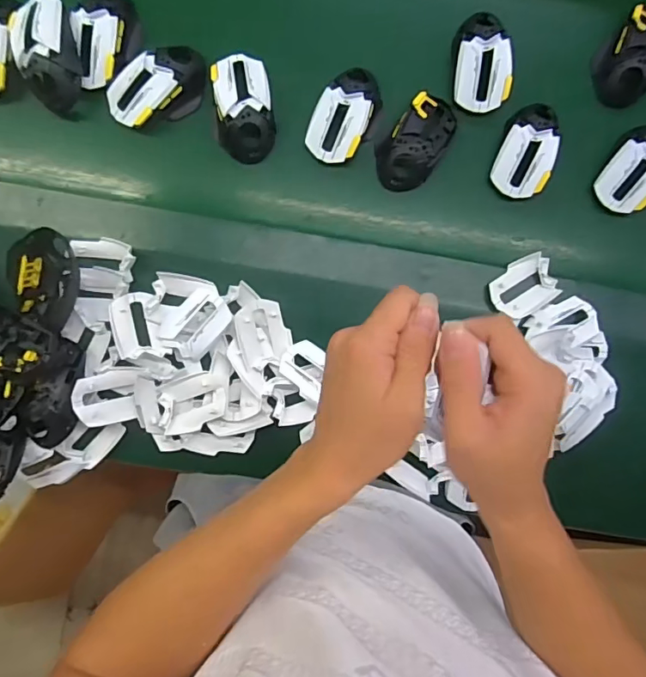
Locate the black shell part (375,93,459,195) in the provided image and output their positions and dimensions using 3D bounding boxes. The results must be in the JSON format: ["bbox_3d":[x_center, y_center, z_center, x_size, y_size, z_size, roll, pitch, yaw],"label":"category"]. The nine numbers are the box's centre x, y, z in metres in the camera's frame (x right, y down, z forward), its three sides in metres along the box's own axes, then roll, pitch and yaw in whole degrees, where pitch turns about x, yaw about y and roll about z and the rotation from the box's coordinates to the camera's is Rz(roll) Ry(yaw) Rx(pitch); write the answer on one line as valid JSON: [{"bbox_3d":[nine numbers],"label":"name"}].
[{"bbox_3d":[0.113,-0.237,0.601,0.068,0.036,0.124,34,85,-1],"label":"black shell part"}]

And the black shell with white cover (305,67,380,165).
[{"bbox_3d":[0.025,-0.263,0.594,0.067,0.040,0.116,28,85,-2],"label":"black shell with white cover"}]

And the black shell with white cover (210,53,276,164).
[{"bbox_3d":[-0.091,-0.269,0.586,0.064,0.033,0.119,-8,87,-4],"label":"black shell with white cover"}]

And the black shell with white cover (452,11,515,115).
[{"bbox_3d":[0.190,-0.330,0.596,0.064,0.033,0.111,2,86,-4],"label":"black shell with white cover"}]

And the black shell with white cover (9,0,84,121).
[{"bbox_3d":[-0.308,-0.316,0.567,0.066,0.060,0.121,-11,87,-4],"label":"black shell with white cover"}]

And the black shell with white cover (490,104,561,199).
[{"bbox_3d":[0.245,-0.226,0.599,0.061,0.032,0.111,19,85,-2],"label":"black shell with white cover"}]

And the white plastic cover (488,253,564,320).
[{"bbox_3d":[0.240,-0.061,0.606,0.078,0.019,0.060,-27,89,-5],"label":"white plastic cover"}]

